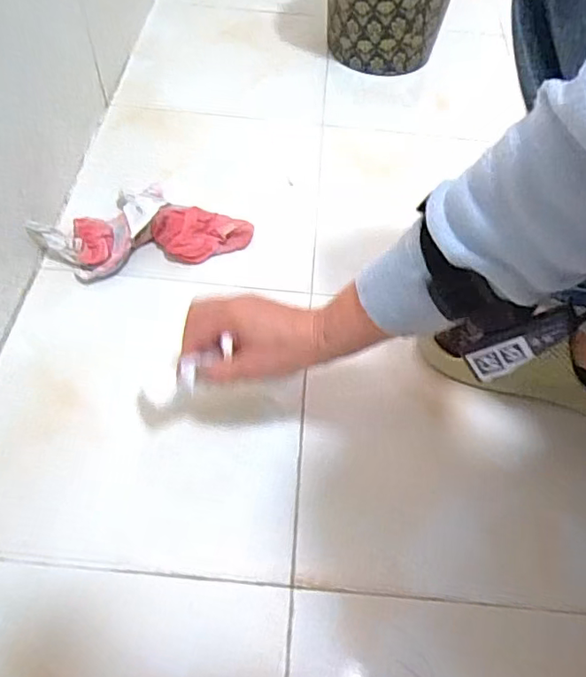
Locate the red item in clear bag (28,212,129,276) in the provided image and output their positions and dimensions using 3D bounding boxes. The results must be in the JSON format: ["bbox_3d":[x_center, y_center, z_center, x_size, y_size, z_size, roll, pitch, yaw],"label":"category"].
[{"bbox_3d":[-0.222,-0.100,0.578,0.096,0.043,0.068,-16,59,-14],"label":"red item in clear bag"}]

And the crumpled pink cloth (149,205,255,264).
[{"bbox_3d":[-0.100,-0.115,0.599,0.107,0.042,0.050,0,56,-4],"label":"crumpled pink cloth"}]

